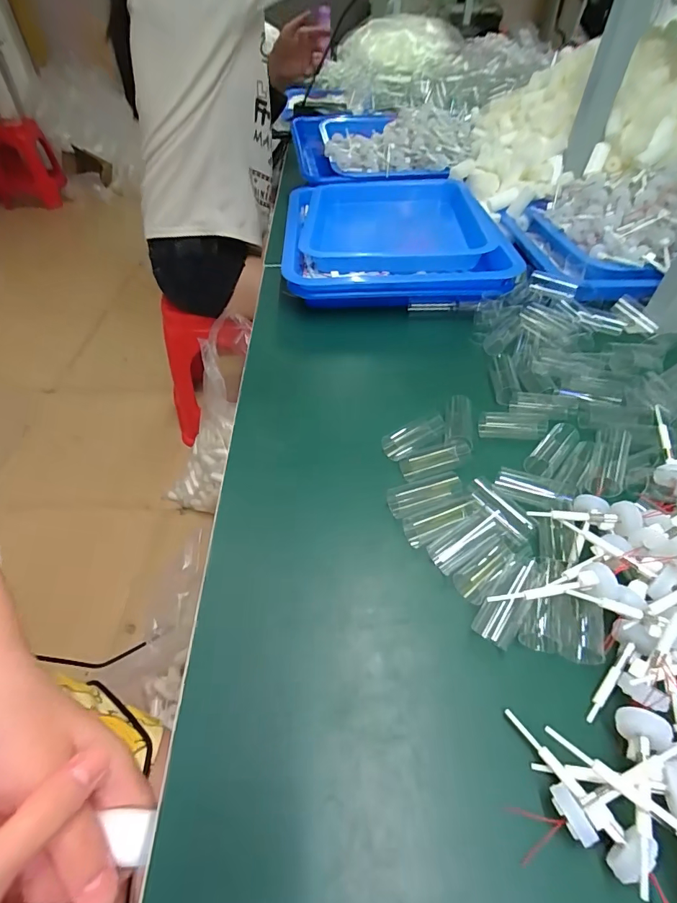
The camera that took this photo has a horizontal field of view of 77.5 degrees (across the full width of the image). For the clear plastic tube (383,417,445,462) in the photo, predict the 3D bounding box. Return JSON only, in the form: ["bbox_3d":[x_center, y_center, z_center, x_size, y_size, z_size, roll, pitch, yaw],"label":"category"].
[{"bbox_3d":[0.059,-0.012,0.334,0.052,0.014,0.020,-24,52,-18],"label":"clear plastic tube"}]

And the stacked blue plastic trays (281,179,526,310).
[{"bbox_3d":[0.064,-0.282,0.552,0.262,0.054,0.328,0,48,0],"label":"stacked blue plastic trays"}]

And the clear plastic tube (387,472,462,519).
[{"bbox_3d":[0.060,0.030,0.292,0.052,0.017,0.017,-17,50,-13],"label":"clear plastic tube"}]

